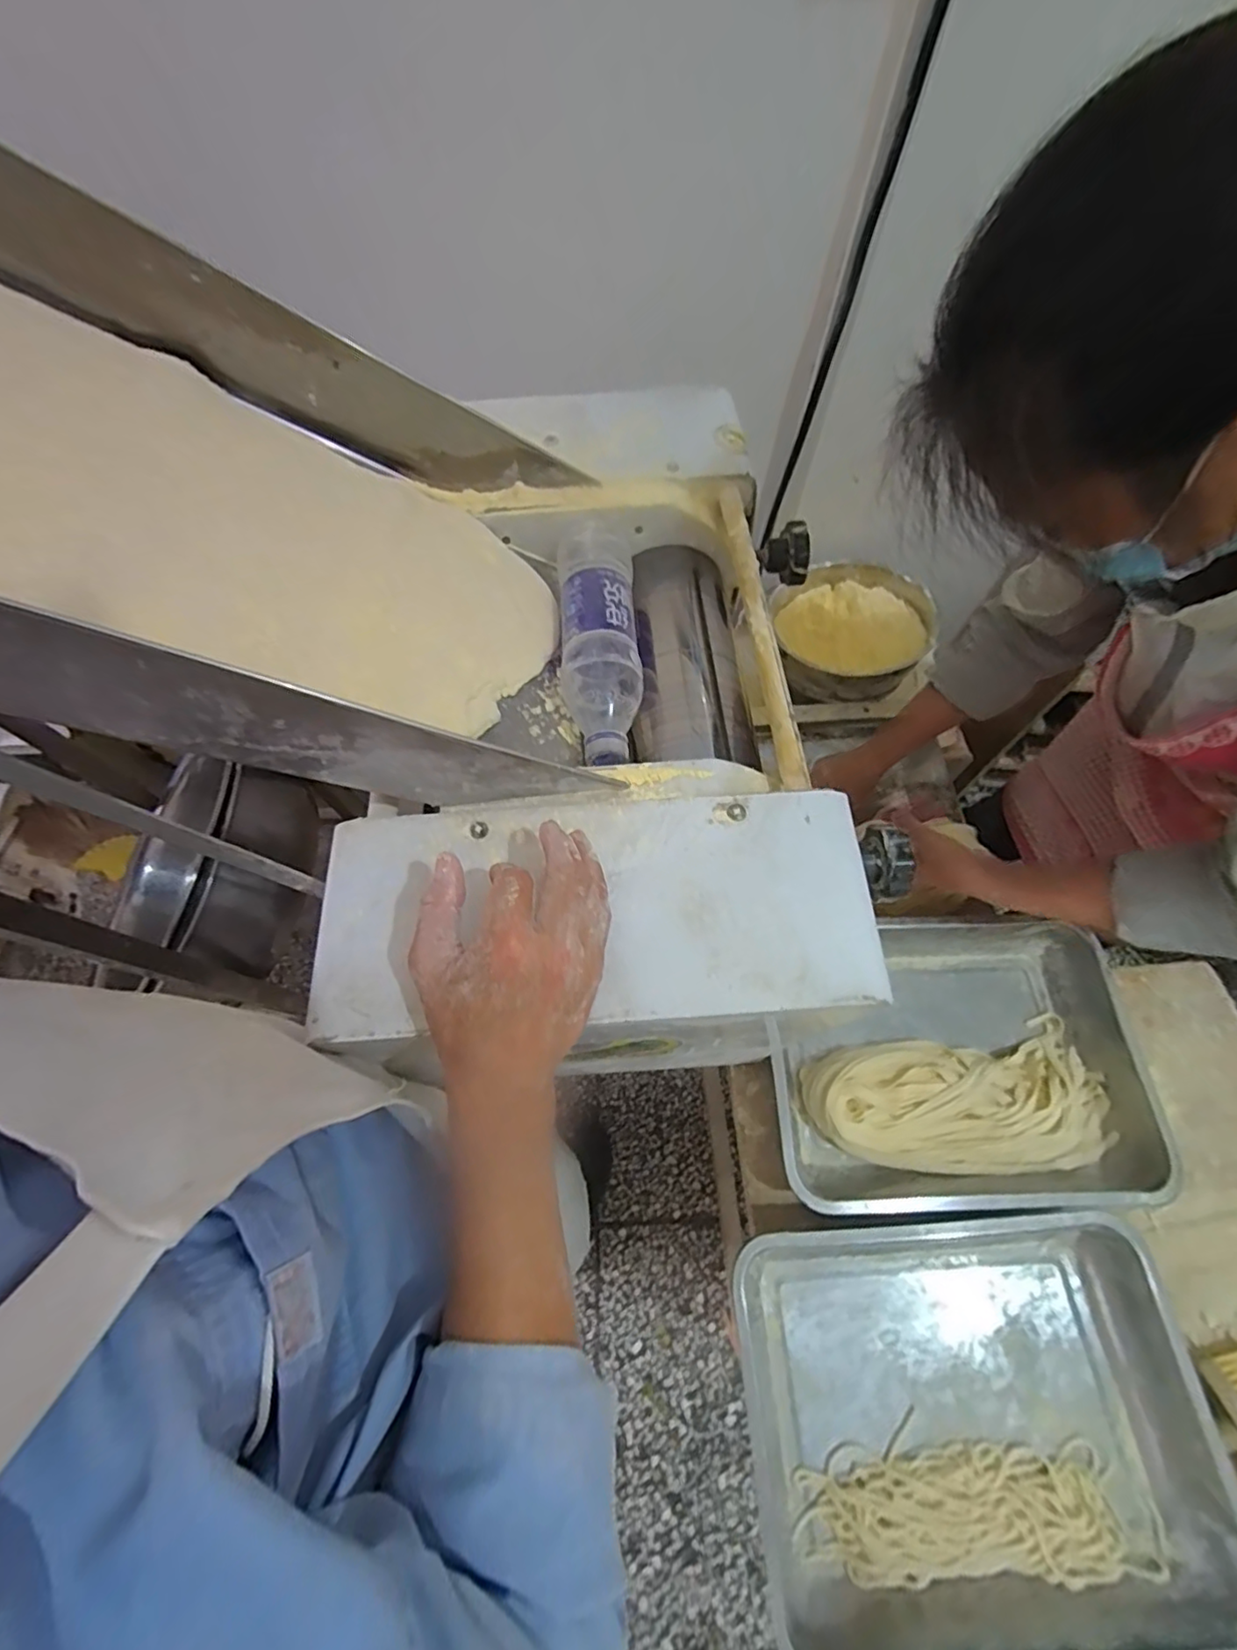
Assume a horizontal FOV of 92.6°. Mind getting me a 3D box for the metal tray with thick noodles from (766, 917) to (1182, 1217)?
[{"bbox_3d":[0.366,0.254,0.652,0.392,0.062,0.283,-2,65,1],"label":"metal tray with thick noodles"}]

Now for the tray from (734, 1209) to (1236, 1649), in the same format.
[{"bbox_3d":[0.310,0.520,0.526,0.387,0.097,0.290,-4,65,-1],"label":"tray"}]

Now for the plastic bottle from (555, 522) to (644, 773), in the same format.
[{"bbox_3d":[-0.016,-0.150,0.493,0.065,0.050,0.236,-4,65,-1],"label":"plastic bottle"}]

